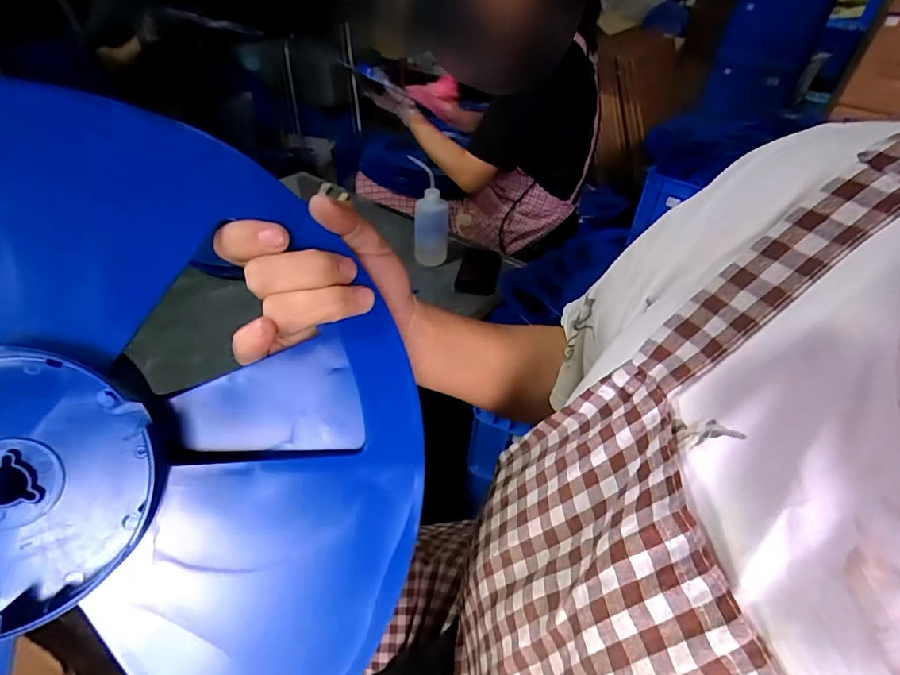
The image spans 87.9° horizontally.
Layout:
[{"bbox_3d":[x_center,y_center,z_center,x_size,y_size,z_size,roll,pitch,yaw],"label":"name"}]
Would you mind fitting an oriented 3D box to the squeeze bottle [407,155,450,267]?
[{"bbox_3d":[-0.044,-0.256,1.003,0.072,0.205,0.111,-4,45,-9],"label":"squeeze bottle"}]

